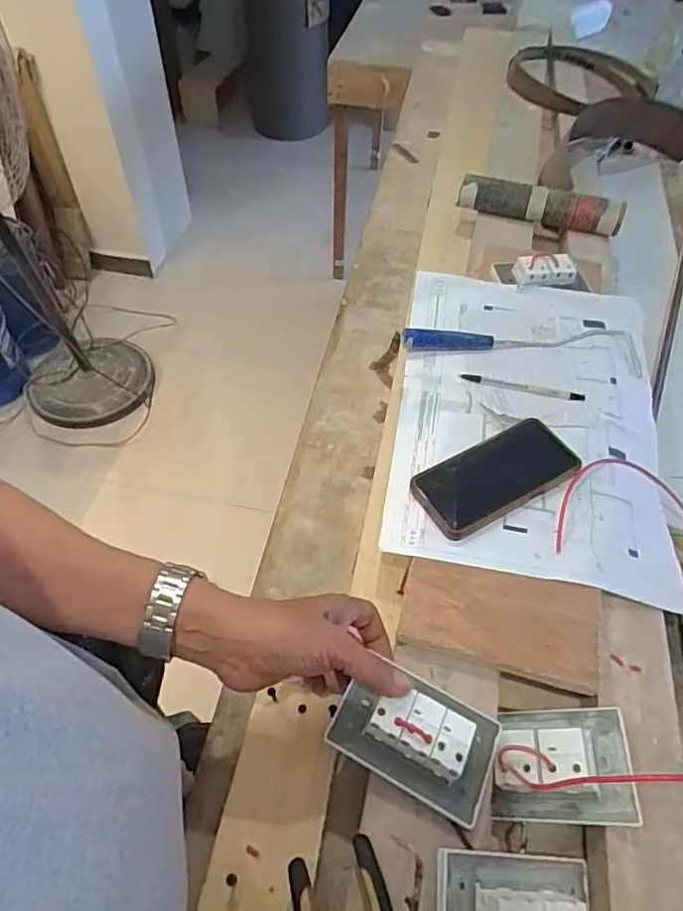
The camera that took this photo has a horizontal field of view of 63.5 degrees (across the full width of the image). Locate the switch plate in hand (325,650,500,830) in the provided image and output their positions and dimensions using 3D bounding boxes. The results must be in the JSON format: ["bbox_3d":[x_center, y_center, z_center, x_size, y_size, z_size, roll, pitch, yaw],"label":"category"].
[{"bbox_3d":[0.056,0.208,0.414,0.120,0.040,0.077,21,55,14],"label":"switch plate in hand"}]

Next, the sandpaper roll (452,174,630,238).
[{"bbox_3d":[0.327,-0.415,0.914,0.262,0.043,0.054,14,54,9],"label":"sandpaper roll"}]

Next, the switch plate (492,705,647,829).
[{"bbox_3d":[0.159,0.234,0.423,0.113,0.040,0.079,-11,51,21],"label":"switch plate"}]

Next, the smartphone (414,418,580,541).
[{"bbox_3d":[0.154,0.019,0.549,0.164,0.011,0.077,-24,57,-19],"label":"smartphone"}]

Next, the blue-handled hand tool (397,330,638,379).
[{"bbox_3d":[0.225,-0.144,0.685,0.301,0.032,0.073,3,53,0],"label":"blue-handled hand tool"}]

